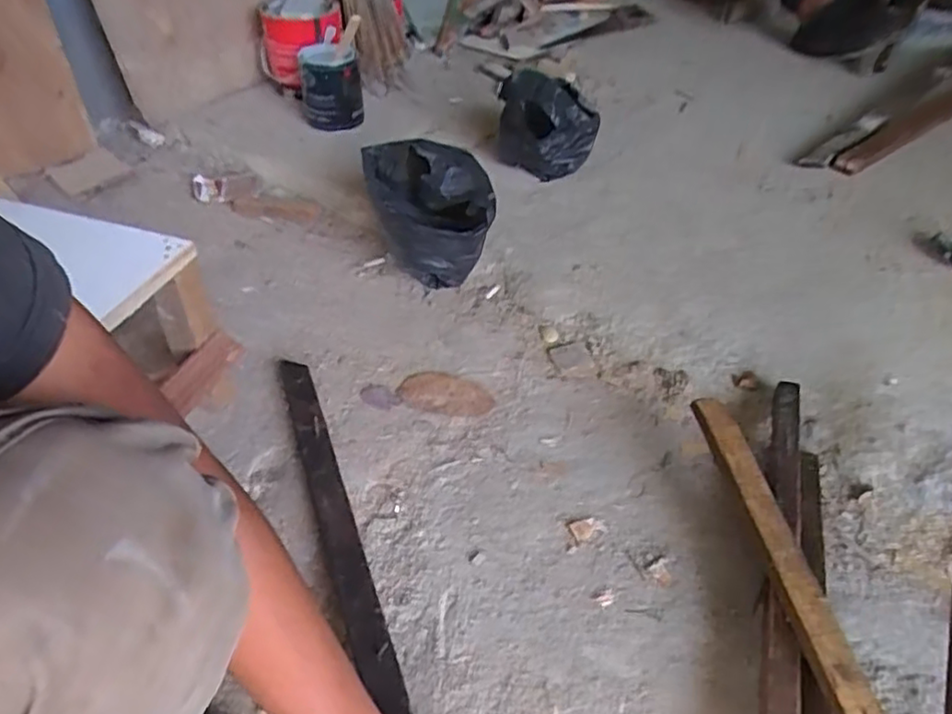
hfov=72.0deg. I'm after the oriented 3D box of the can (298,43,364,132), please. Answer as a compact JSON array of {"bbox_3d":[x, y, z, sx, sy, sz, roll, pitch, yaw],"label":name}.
[{"bbox_3d":[-0.266,-0.493,1.194,0.101,0.123,0.110,0,43,0],"label":"can"}]

